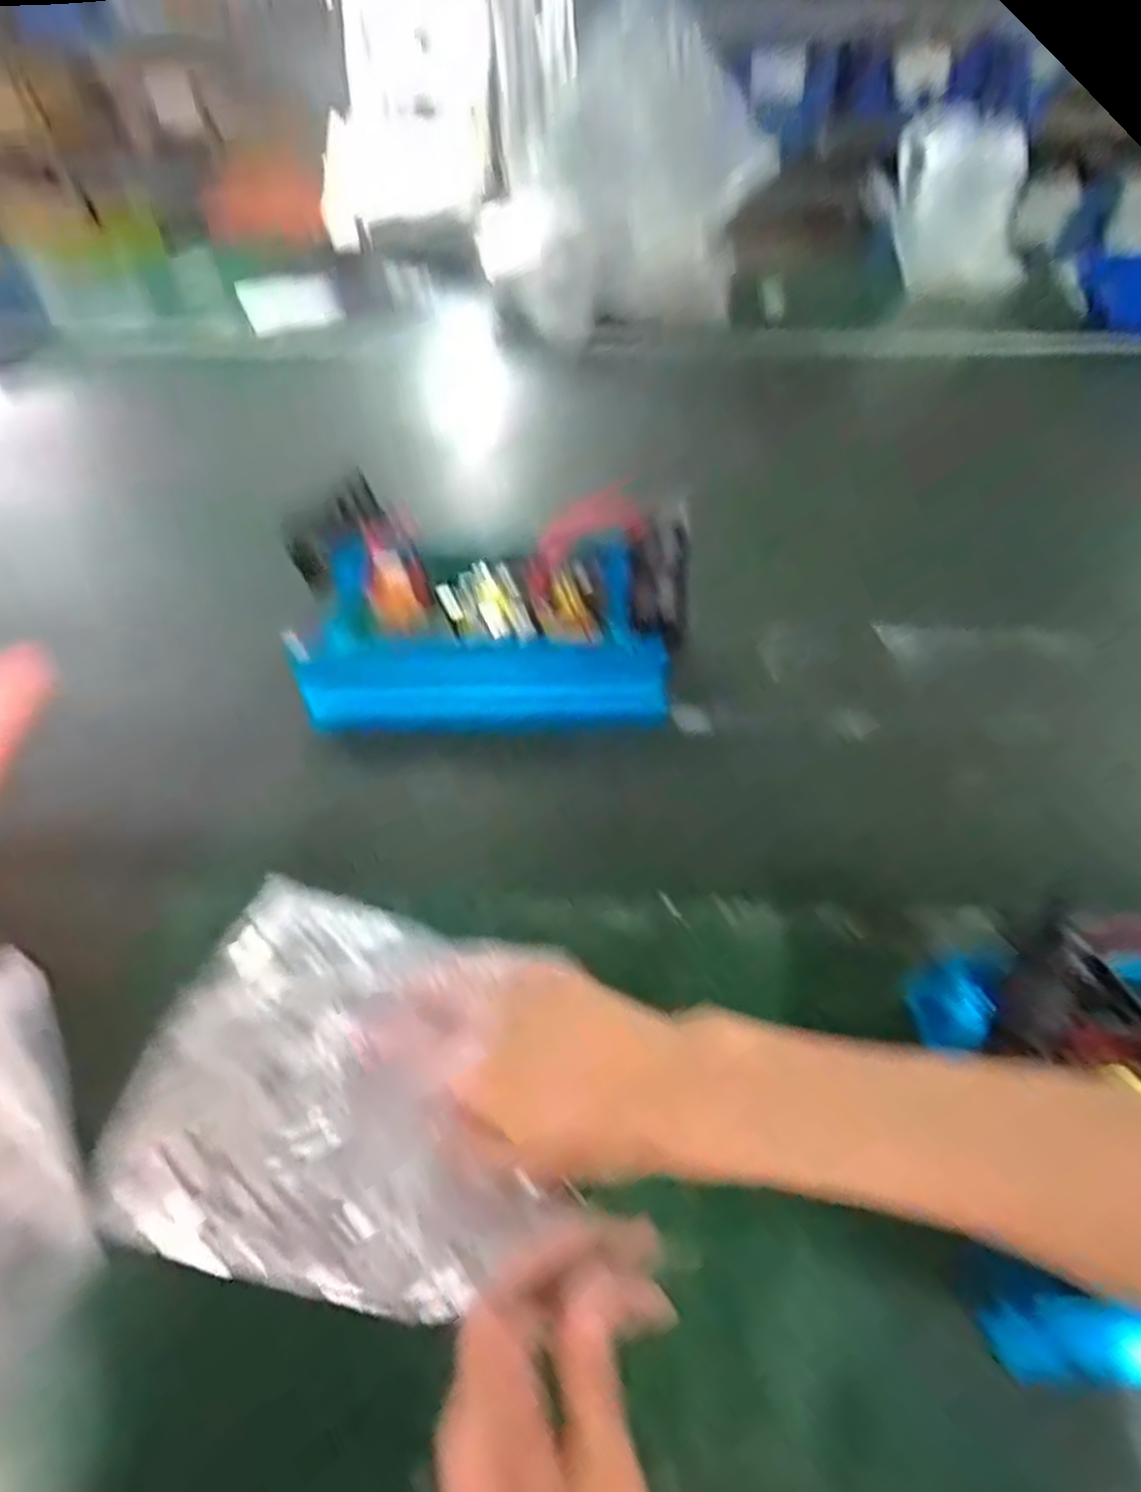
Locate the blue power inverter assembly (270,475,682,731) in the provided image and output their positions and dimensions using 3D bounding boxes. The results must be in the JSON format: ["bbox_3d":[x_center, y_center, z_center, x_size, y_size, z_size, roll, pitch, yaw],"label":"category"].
[{"bbox_3d":[-0.066,-0.110,0.607,0.304,0.079,0.194,-2,48,2],"label":"blue power inverter assembly"}]

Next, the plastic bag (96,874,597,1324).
[{"bbox_3d":[-0.103,0.163,0.383,0.197,0.029,0.175,15,57,2],"label":"plastic bag"}]

